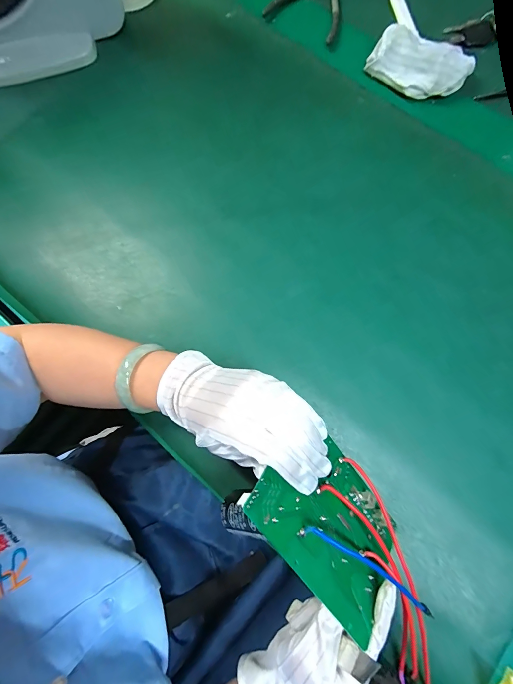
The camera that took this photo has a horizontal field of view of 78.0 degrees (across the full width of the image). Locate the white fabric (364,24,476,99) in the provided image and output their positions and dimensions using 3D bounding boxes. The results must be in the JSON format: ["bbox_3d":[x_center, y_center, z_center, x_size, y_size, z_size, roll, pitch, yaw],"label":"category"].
[{"bbox_3d":[0.214,-0.366,0.423,0.122,0.035,0.066,35,81,7],"label":"white fabric"}]

